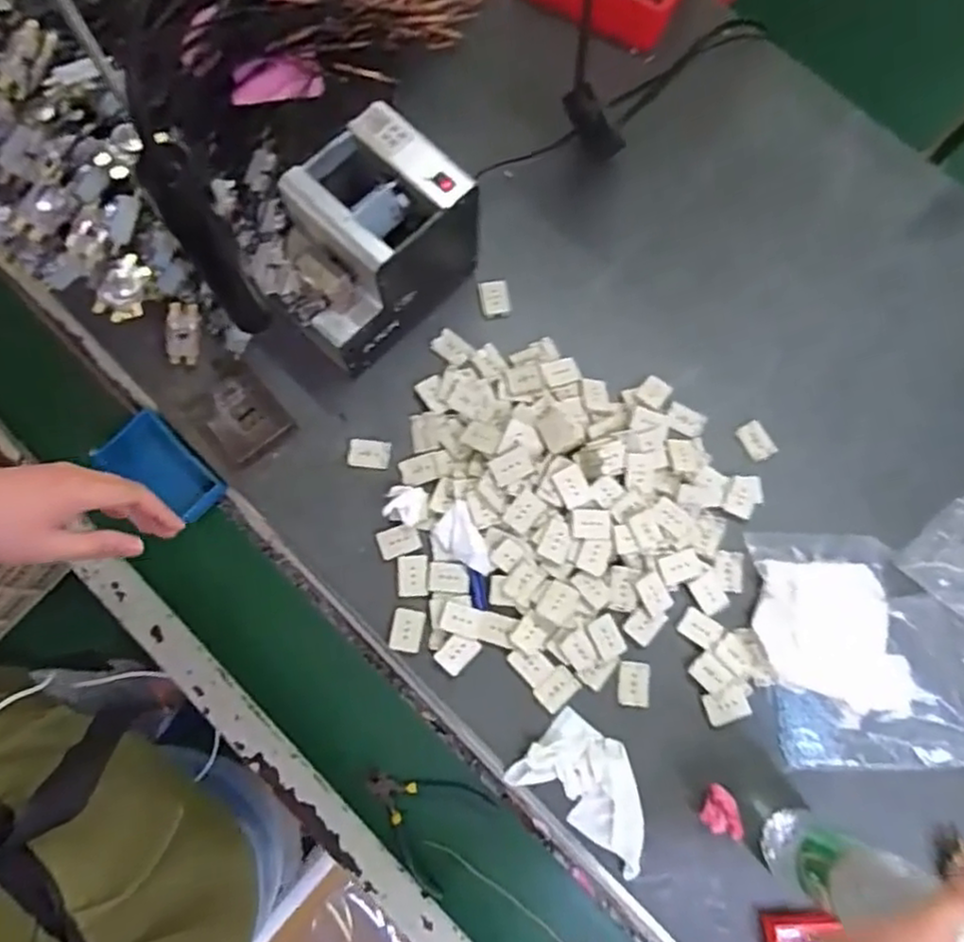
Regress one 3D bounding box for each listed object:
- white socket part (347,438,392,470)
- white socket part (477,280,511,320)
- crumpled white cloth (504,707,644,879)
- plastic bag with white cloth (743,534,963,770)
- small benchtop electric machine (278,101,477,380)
[{"bbox_3d":[-0.112,-0.017,0.680,0.041,0.004,0.029,5,76,0],"label":"white socket part"},{"bbox_3d":[0.013,-0.180,0.719,0.032,0.009,0.039,-10,77,-3],"label":"white socket part"},{"bbox_3d":[0.097,0.274,0.596,0.126,0.016,0.081,33,78,7],"label":"crumpled white cloth"},{"bbox_3d":[0.358,0.161,0.617,0.211,0.024,0.202,-1,76,-1],"label":"plastic bag with white cloth"},{"bbox_3d":[-0.108,-0.206,0.645,0.178,0.142,0.118,-44,81,-10],"label":"small benchtop electric machine"}]

